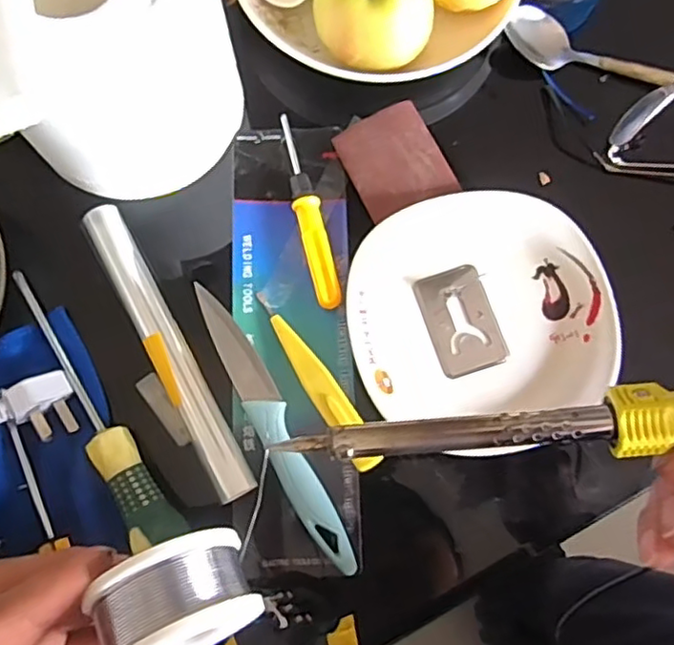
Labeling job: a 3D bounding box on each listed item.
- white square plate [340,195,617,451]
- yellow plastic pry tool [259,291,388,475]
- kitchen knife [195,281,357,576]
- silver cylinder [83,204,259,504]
[{"bbox_3d":[0.089,-0.005,0.397,0.160,0.018,0.157,-17,78,-5],"label":"white square plate"},{"bbox_3d":[-0.013,0.034,0.384,0.019,0.010,0.125,-33,80,-8],"label":"yellow plastic pry tool"},{"bbox_3d":[-0.039,0.061,0.380,0.023,0.009,0.188,-26,79,-6],"label":"kitchen knife"},{"bbox_3d":[-0.104,0.014,0.383,0.022,0.015,0.199,-28,79,-7],"label":"silver cylinder"}]

